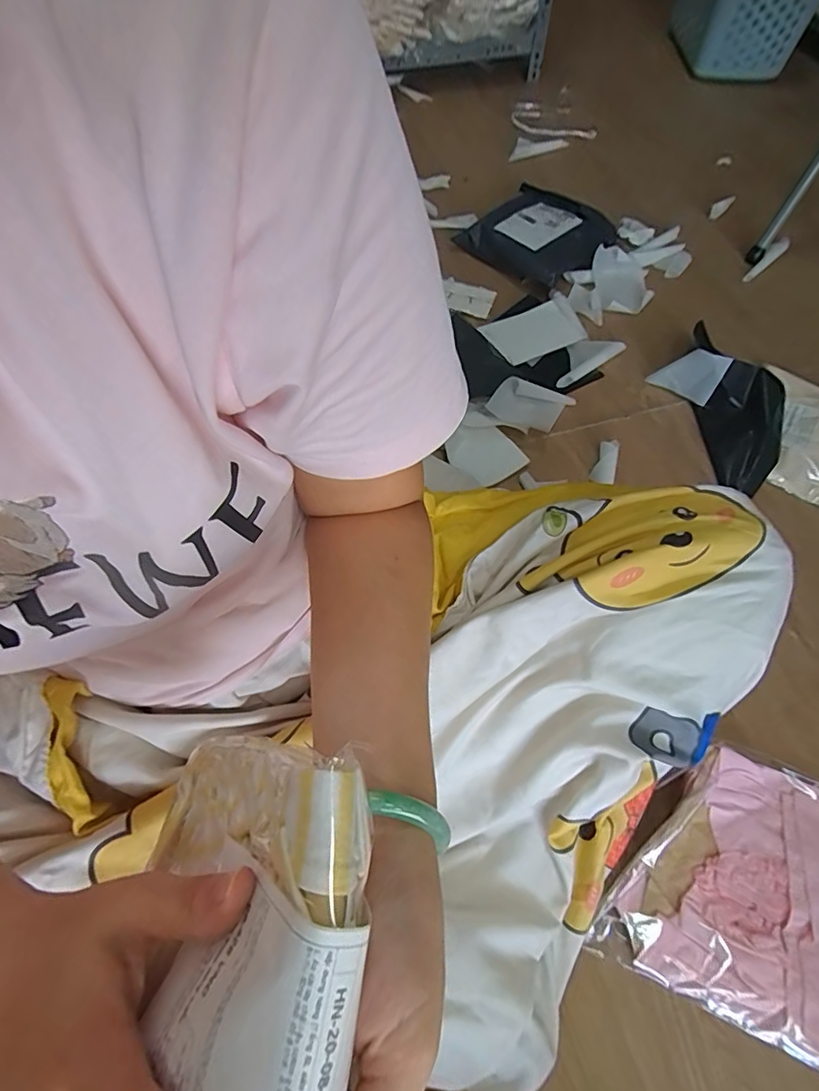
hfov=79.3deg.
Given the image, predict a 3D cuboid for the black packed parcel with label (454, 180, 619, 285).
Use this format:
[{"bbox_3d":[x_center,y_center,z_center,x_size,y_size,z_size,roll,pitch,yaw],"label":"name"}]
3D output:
[{"bbox_3d":[0.243,-0.588,0.936,0.232,0.043,0.249,35,68,16],"label":"black packed parcel with label"}]

